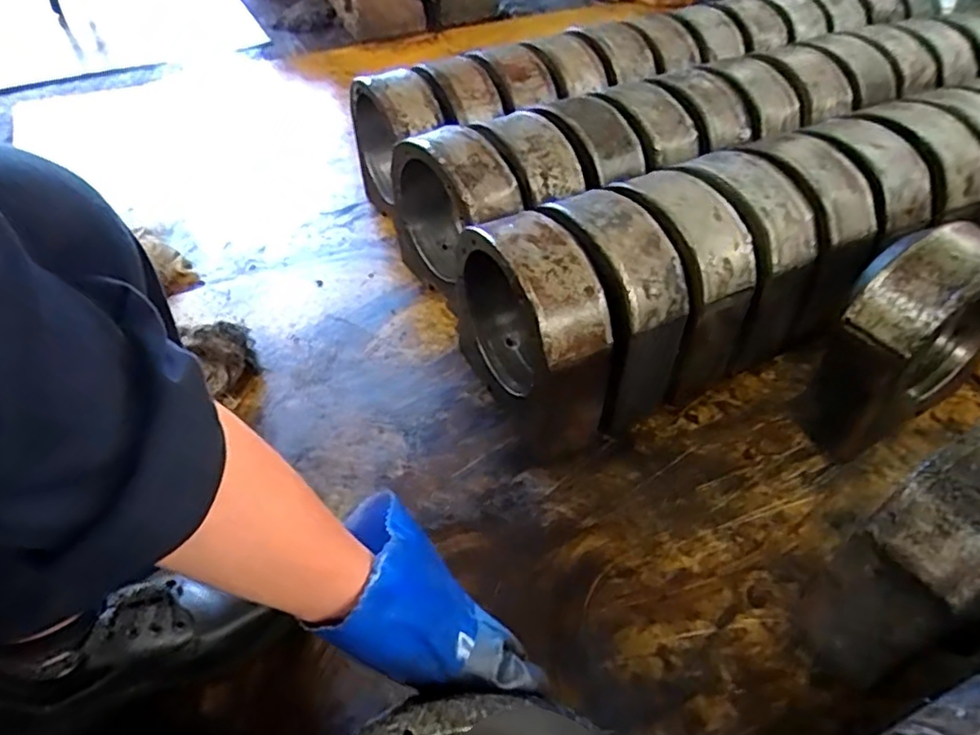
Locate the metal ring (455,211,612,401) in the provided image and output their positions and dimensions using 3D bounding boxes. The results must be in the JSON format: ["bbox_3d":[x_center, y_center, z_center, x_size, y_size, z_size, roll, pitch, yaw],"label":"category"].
[{"bbox_3d":[0.040,-0.058,0.740,0.094,0.230,0.236,-24,50,-19],"label":"metal ring"}]

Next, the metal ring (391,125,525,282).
[{"bbox_3d":[-0.046,-0.214,0.855,0.104,0.188,0.203,-20,49,-19],"label":"metal ring"}]

